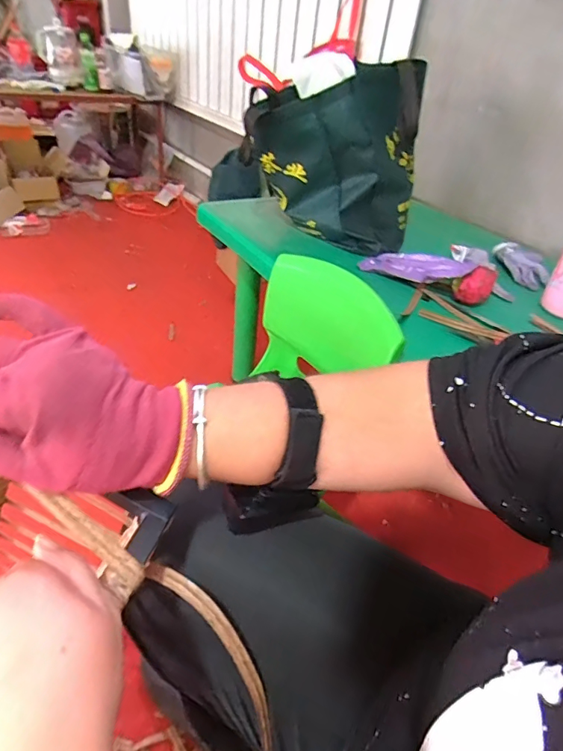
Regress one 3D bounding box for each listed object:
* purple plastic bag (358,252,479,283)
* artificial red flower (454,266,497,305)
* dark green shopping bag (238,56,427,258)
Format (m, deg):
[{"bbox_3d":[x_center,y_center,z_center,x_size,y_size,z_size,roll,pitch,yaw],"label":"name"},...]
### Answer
[{"bbox_3d":[0.222,-0.181,0.758,0.047,0.035,0.197,-29,33,-35],"label":"purple plastic bag"},{"bbox_3d":[0.302,-0.140,0.708,0.054,0.051,0.039,20,40,15],"label":"artificial red flower"},{"bbox_3d":[0.095,-0.392,0.815,0.300,0.268,0.141,20,40,14],"label":"dark green shopping bag"}]

